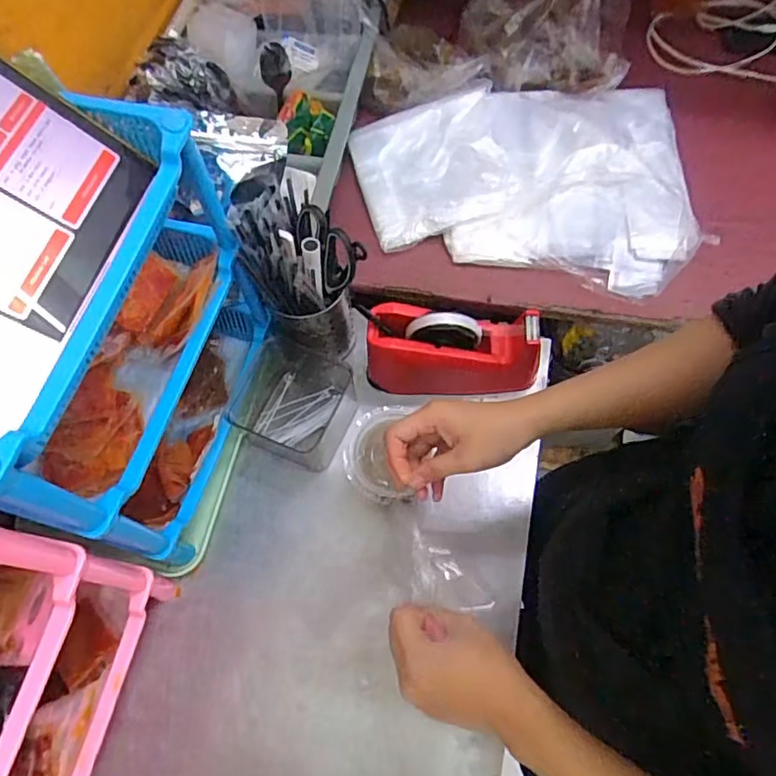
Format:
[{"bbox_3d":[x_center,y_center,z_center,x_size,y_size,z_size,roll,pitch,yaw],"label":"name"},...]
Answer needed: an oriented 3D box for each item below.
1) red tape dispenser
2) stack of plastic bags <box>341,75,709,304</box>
[{"bbox_3d":[0.075,-0.042,0.651,0.196,0.106,0.066,5,65,5],"label":"red tape dispenser"},{"bbox_3d":[0.178,-0.311,0.763,0.453,0.049,0.333,12,66,8],"label":"stack of plastic bags"}]

